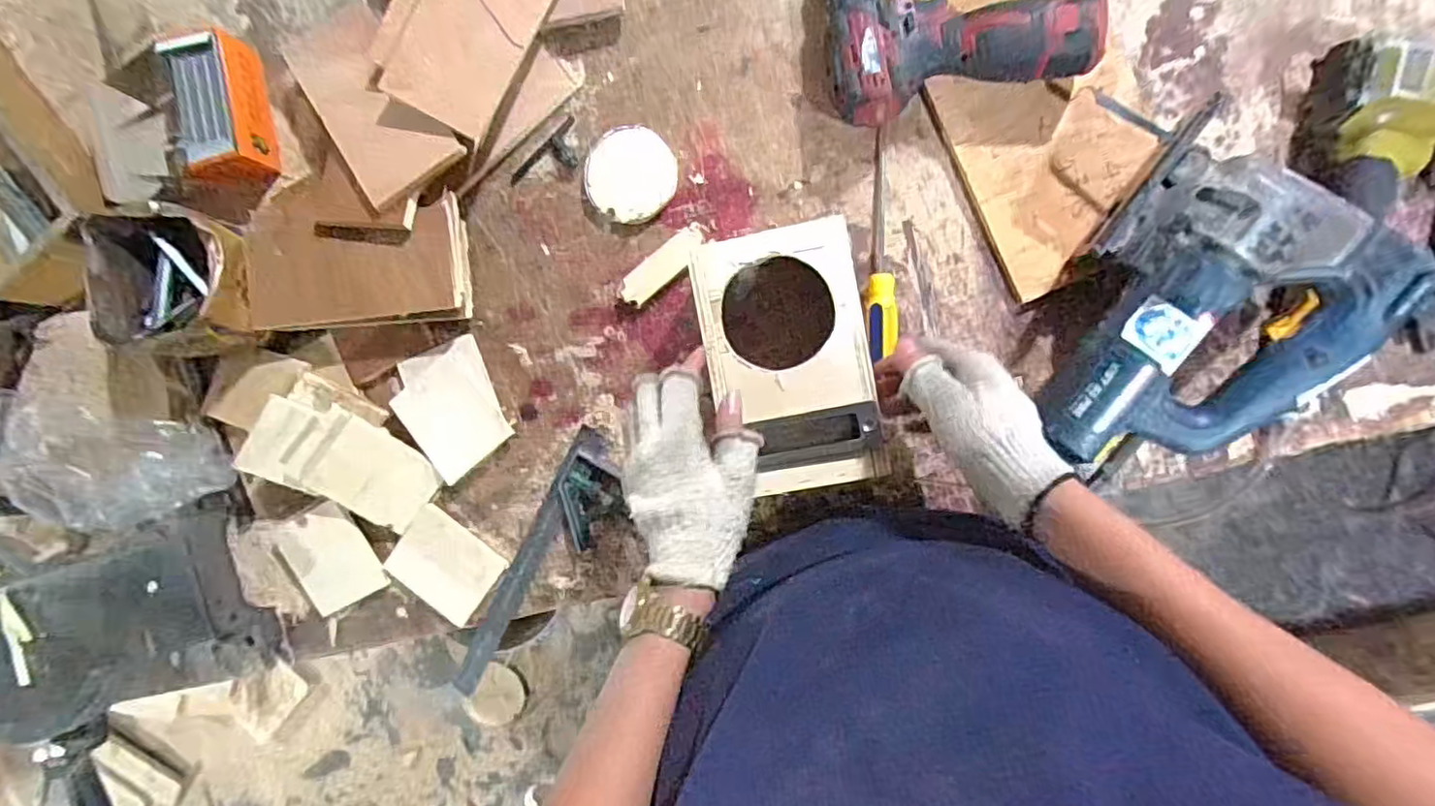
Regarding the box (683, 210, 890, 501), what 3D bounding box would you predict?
[{"bbox_3d":[0.059,-0.037,0.543,0.119,0.102,0.197,-11,93,7],"label":"box"}]

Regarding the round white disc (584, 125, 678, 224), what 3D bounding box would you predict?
[{"bbox_3d":[-0.078,-0.209,0.593,0.081,0.013,0.083,0,94,6],"label":"round white disc"}]

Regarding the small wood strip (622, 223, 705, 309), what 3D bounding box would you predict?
[{"bbox_3d":[-0.048,-0.125,0.589,0.090,0.014,0.027,-39,90,7],"label":"small wood strip"}]

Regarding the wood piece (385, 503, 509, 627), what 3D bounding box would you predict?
[{"bbox_3d":[-0.267,0.160,0.637,0.099,0.011,0.080,37,97,2],"label":"wood piece"}]

